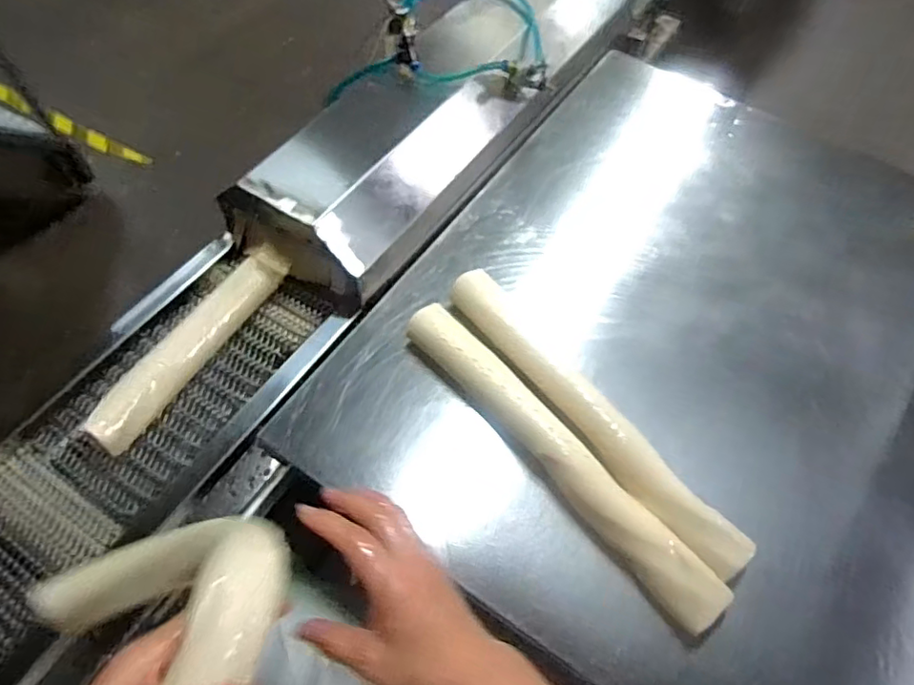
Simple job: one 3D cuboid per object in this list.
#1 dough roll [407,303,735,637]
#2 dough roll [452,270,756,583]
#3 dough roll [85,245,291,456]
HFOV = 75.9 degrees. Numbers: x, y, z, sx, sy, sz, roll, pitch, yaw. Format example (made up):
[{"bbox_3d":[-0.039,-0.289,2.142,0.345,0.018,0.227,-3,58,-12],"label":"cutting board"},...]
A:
[{"bbox_3d":[0.083,0.093,0.565,0.052,0.046,0.360,-36,67,-21],"label":"dough roll"},{"bbox_3d":[0.134,0.065,0.586,0.059,0.045,0.373,-35,66,-19],"label":"dough roll"},{"bbox_3d":[-0.276,0.000,0.613,0.047,0.046,0.251,29,63,15],"label":"dough roll"}]

